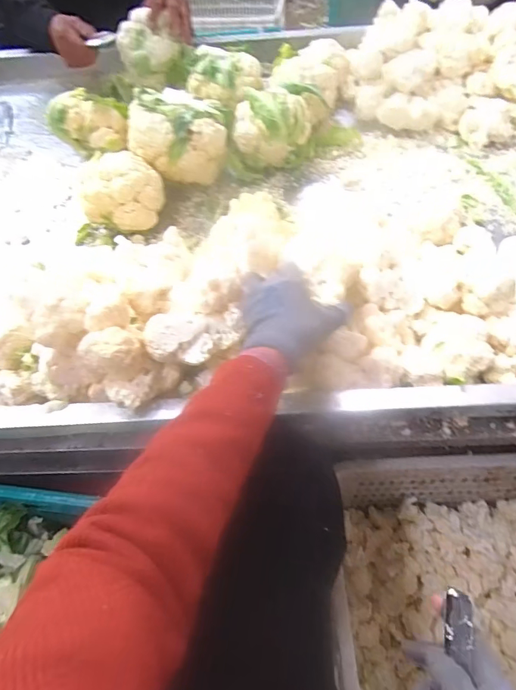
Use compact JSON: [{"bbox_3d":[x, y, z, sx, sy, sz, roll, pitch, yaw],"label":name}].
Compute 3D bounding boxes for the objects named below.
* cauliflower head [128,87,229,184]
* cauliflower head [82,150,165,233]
[{"bbox_3d":[-0.148,-0.386,0.803,0.176,0.151,0.139,-9,56,-3],"label":"cauliflower head"},{"bbox_3d":[-0.239,-0.271,0.751,0.139,0.090,0.114,-11,58,-5],"label":"cauliflower head"}]

